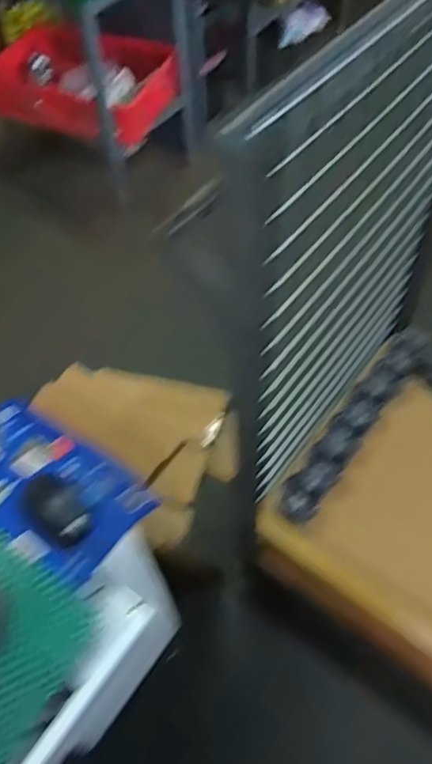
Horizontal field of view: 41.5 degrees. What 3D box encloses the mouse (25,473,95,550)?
[{"bbox_3d":[-0.217,0.167,0.774,0.063,0.029,0.120,-39,61,-22],"label":"mouse"}]

